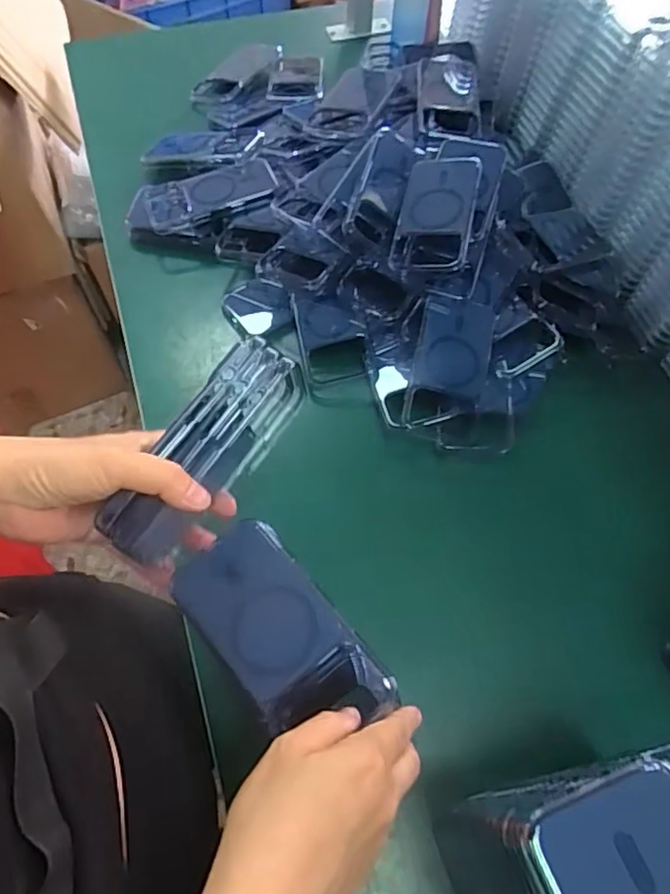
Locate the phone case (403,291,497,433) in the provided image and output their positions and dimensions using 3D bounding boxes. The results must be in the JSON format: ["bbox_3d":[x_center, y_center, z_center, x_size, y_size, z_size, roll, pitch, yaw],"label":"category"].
[{"bbox_3d":[0.117,-0.085,0.607,0.074,0.018,0.150,12,89,6],"label":"phone case"}]

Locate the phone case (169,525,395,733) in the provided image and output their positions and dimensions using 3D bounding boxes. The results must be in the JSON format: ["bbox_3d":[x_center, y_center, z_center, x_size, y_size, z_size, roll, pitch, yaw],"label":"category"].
[{"bbox_3d":[-0.035,0.115,0.373,0.073,0.007,0.145,-36,68,-18],"label":"phone case"}]

